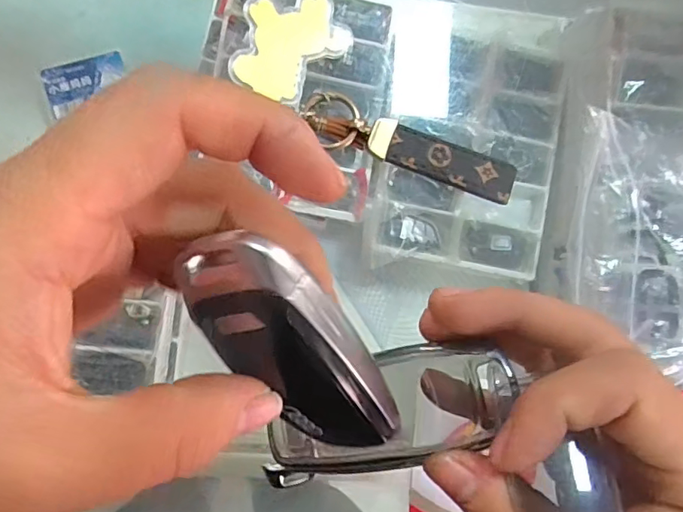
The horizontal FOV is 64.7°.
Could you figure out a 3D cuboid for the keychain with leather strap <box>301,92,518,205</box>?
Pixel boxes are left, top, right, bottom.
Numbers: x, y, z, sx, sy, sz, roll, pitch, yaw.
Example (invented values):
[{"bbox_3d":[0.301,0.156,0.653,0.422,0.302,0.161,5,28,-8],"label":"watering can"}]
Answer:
[{"bbox_3d":[0.038,-0.058,0.289,0.118,0.008,0.024,20,85,-6],"label":"keychain with leather strap"}]

